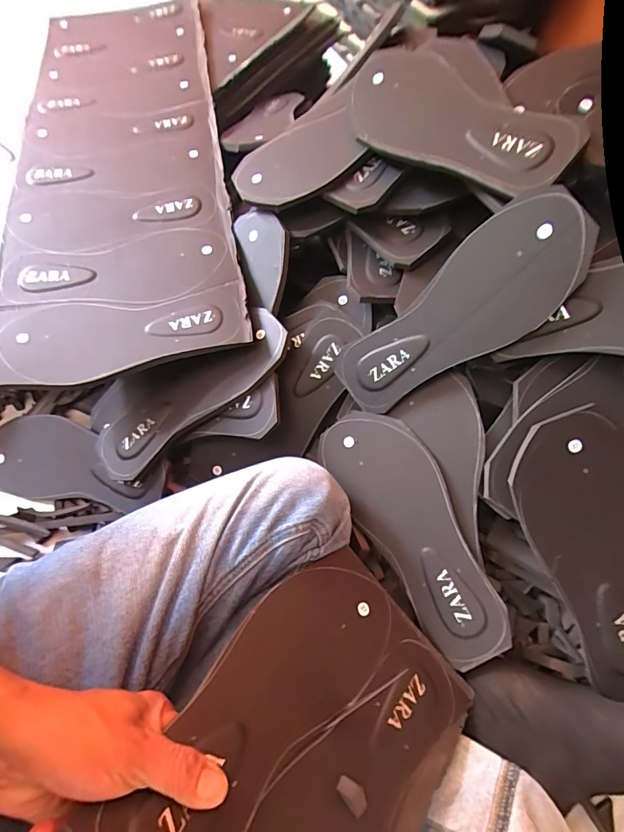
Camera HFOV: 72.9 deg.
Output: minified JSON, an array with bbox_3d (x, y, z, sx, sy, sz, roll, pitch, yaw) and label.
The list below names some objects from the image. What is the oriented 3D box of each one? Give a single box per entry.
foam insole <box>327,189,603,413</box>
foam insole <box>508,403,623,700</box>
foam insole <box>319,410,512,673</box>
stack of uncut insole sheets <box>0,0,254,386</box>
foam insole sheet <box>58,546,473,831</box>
[{"bbox_3d":[0.134,-0.090,0.398,0.248,0.006,0.093,-38,82,28],"label":"foam insole"},{"bbox_3d":[0.247,0.120,0.368,0.097,0.010,0.245,-17,88,11],"label":"foam insole"},{"bbox_3d":[0.101,0.103,0.412,0.096,0.010,0.247,-37,67,13],"label":"foam insole"},{"bbox_3d":[-0.258,-0.351,0.565,0.267,0.027,0.696,-11,67,-3],"label":"stack of uncut insole sheets"},{"bbox_3d":[0.011,0.223,0.281,0.183,0.033,0.251,49,45,6],"label":"foam insole sheet"}]

